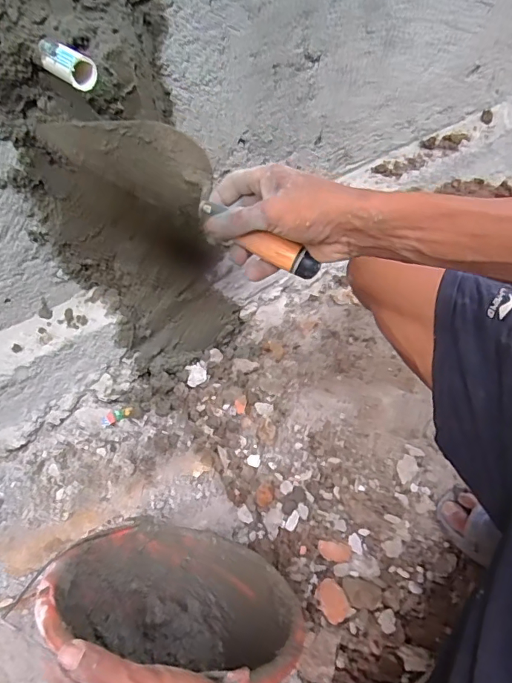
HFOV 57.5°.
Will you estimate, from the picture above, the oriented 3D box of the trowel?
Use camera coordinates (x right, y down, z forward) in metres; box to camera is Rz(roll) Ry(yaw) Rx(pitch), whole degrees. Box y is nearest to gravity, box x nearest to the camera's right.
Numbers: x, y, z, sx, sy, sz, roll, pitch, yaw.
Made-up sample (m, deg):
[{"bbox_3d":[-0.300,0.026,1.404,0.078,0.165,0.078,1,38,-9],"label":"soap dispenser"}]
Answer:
[{"bbox_3d":[-0.065,-0.139,0.444,0.276,0.087,0.061,30,58,9],"label":"trowel"}]

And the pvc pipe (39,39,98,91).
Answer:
[{"bbox_3d":[-0.169,-0.248,0.415,0.024,0.026,0.061,-36,58,-22],"label":"pvc pipe"}]

